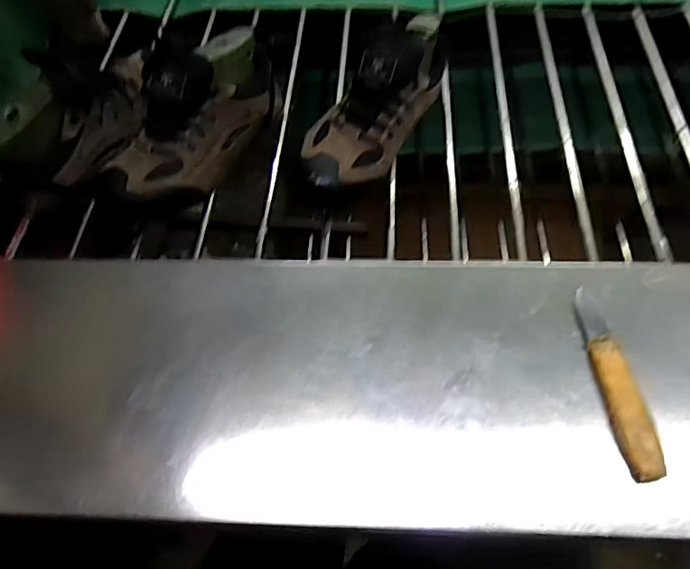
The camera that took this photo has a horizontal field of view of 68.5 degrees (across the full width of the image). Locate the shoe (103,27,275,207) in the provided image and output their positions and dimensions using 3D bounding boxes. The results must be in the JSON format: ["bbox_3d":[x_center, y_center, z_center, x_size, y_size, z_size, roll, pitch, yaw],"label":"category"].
[{"bbox_3d":[-0.160,-0.184,0.554,0.089,0.109,0.240,38,70,19],"label":"shoe"}]

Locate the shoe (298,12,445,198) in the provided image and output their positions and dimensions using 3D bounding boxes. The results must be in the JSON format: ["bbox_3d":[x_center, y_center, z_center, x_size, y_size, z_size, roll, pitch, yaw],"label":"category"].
[{"bbox_3d":[0.035,-0.205,0.552,0.090,0.107,0.247,29,68,16],"label":"shoe"}]

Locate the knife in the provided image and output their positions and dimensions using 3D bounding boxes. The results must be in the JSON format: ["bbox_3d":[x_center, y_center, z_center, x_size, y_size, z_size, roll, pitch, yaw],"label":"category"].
[{"bbox_3d":[0.223,0.075,0.414,0.030,0.025,0.158,-4,61,-1],"label":"knife"}]

